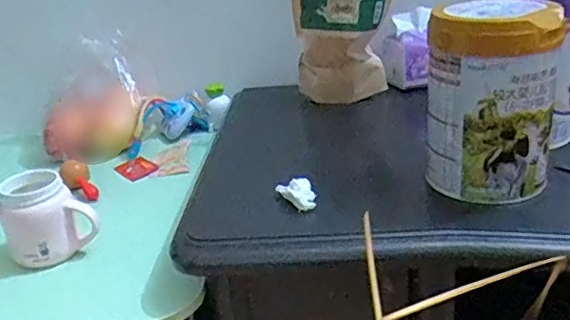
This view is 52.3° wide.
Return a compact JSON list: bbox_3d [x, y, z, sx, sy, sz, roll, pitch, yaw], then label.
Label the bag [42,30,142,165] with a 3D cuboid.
[{"bbox_3d":[-0.317,-0.091,0.952,0.155,0.167,0.100,-8,24,-6],"label":"bag"}]

